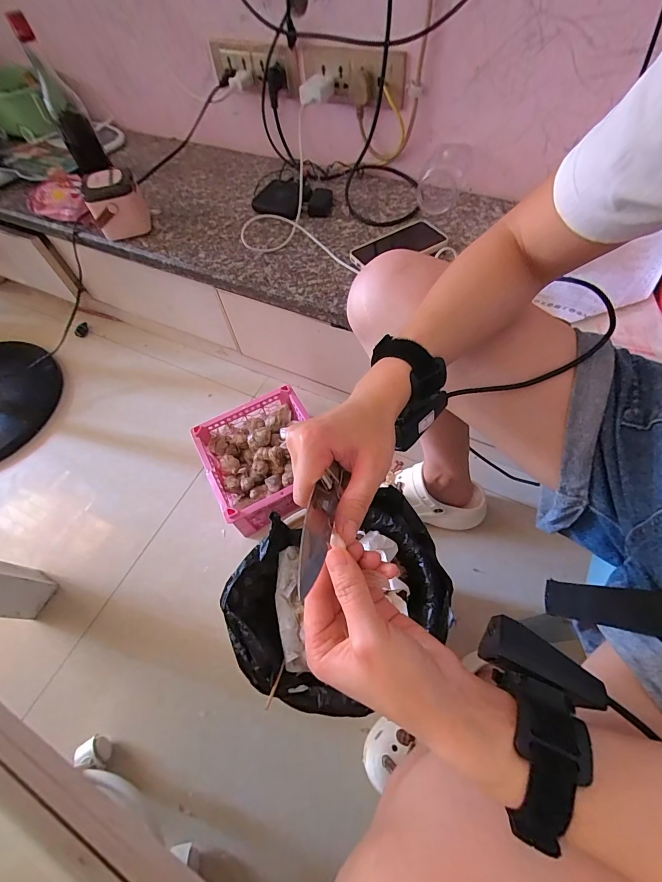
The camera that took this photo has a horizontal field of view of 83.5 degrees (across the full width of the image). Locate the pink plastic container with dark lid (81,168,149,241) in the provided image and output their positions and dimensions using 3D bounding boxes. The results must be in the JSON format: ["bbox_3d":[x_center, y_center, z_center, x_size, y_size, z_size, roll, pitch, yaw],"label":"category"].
[{"bbox_3d":[-0.403,-0.448,0.699,0.095,0.097,0.086,-24,62,-9],"label":"pink plastic container with dark lid"}]

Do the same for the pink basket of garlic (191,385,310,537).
[{"bbox_3d":[-0.132,0.036,0.747,0.213,0.115,0.217,-26,62,-10],"label":"pink basket of garlic"}]

